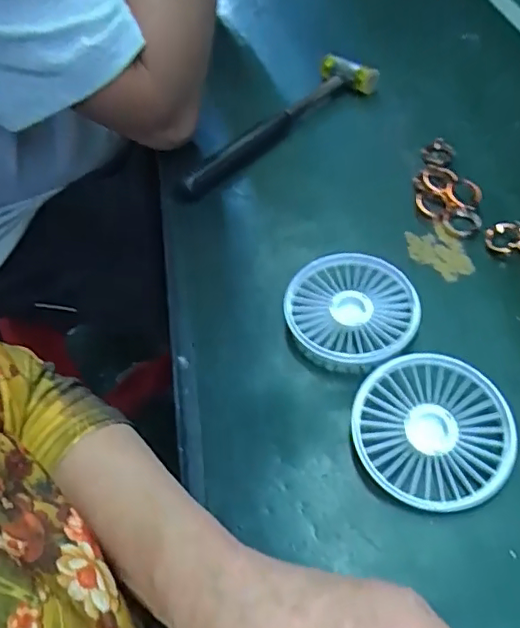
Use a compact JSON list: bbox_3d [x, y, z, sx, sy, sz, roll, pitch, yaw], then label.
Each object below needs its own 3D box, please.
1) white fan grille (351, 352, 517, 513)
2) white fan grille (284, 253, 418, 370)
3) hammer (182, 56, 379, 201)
[{"bbox_3d":[0.101,0.067,0.328,0.089,0.021,0.085,-2,51,2],"label":"white fan grille"},{"bbox_3d":[0.064,-0.004,0.393,0.087,0.017,0.087,-2,51,2],"label":"white fan grille"},{"bbox_3d":[0.017,-0.190,0.556,0.049,0.030,0.267,37,61,28],"label":"hammer"}]

